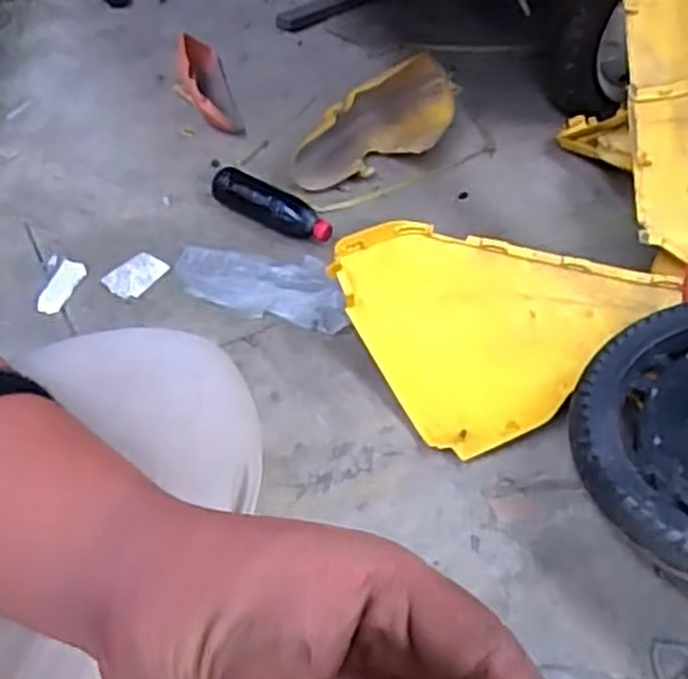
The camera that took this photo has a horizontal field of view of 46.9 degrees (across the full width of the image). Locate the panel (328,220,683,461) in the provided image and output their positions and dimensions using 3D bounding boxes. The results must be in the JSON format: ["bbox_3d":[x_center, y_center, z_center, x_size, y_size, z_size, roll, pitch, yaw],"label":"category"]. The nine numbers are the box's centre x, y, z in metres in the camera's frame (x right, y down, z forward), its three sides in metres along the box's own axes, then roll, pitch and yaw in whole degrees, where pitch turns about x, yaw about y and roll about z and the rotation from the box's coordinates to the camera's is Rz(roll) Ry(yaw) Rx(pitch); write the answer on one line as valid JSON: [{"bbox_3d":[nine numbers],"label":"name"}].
[{"bbox_3d":[0.210,-0.061,1.073,0.376,0.060,0.344,-31,71,-8],"label":"panel"}]

